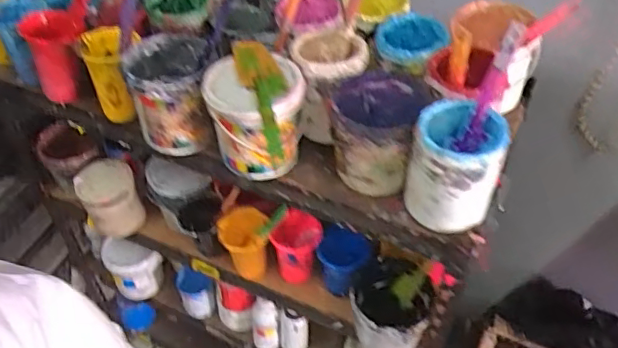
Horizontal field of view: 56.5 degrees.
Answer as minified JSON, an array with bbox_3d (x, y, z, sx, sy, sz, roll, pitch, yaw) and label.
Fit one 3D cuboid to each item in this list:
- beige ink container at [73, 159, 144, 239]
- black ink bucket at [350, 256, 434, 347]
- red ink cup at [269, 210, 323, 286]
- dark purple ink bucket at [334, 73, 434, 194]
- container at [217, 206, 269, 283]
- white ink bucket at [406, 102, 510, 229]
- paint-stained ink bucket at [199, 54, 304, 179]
[{"bbox_3d":[-0.379,0.049,1.111,0.110,0.123,0.088,-16,49,-15],"label":"beige ink container"},{"bbox_3d":[0.131,0.218,0.935,0.117,0.123,0.125,0,47,0],"label":"black ink bucket"},{"bbox_3d":[-0.022,0.127,0.997,0.079,0.150,0.079,0,47,0],"label":"red ink cup"},{"bbox_3d":[0.091,-0.066,0.796,0.121,0.117,0.148,16,49,15],"label":"dark purple ink bucket"},{"bbox_3d":[-0.115,0.122,1.022,0.081,0.133,0.078,-3,47,-3],"label":"container"},{"bbox_3d":[0.179,-0.008,0.712,0.102,0.135,0.101,0,47,0],"label":"white ink bucket"},{"bbox_3d":[-0.076,-0.081,0.802,0.130,0.129,0.122,0,47,0],"label":"paint-stained ink bucket"}]

